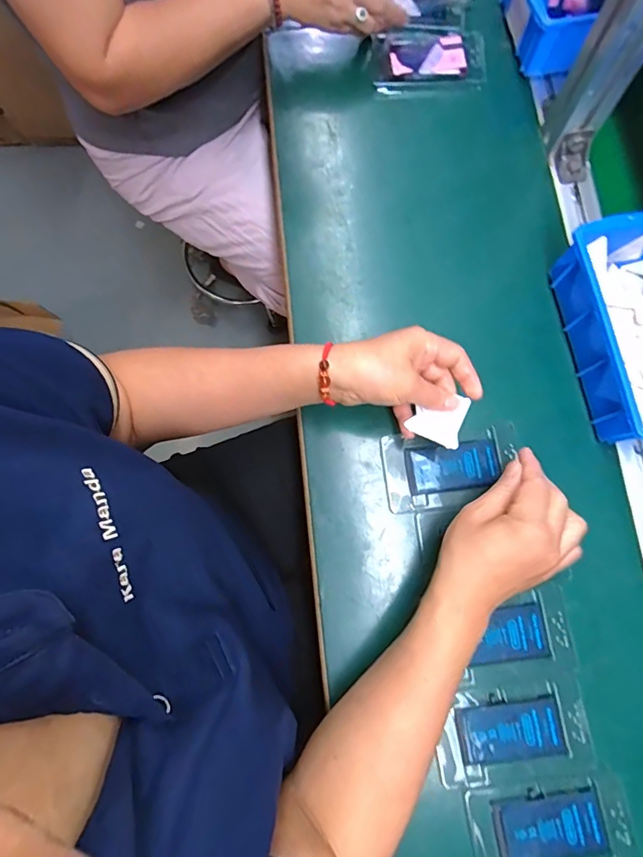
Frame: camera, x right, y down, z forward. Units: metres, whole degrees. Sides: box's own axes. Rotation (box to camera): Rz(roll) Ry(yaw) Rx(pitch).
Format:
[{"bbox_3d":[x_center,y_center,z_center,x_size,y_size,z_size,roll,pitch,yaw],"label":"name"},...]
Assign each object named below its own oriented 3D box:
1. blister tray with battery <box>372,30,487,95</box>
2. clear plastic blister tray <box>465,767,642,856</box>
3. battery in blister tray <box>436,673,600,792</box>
[{"bbox_3d":[0.126,-0.430,0.521,0.126,0.022,0.081,-3,78,0],"label":"blister tray with battery"},{"bbox_3d":[0.187,0.325,0.362,0.127,0.006,0.071,-11,78,-1],"label":"clear plastic blister tray"},{"bbox_3d":[0.161,0.257,0.379,0.126,0.008,0.069,-10,78,-1],"label":"battery in blister tray"}]

